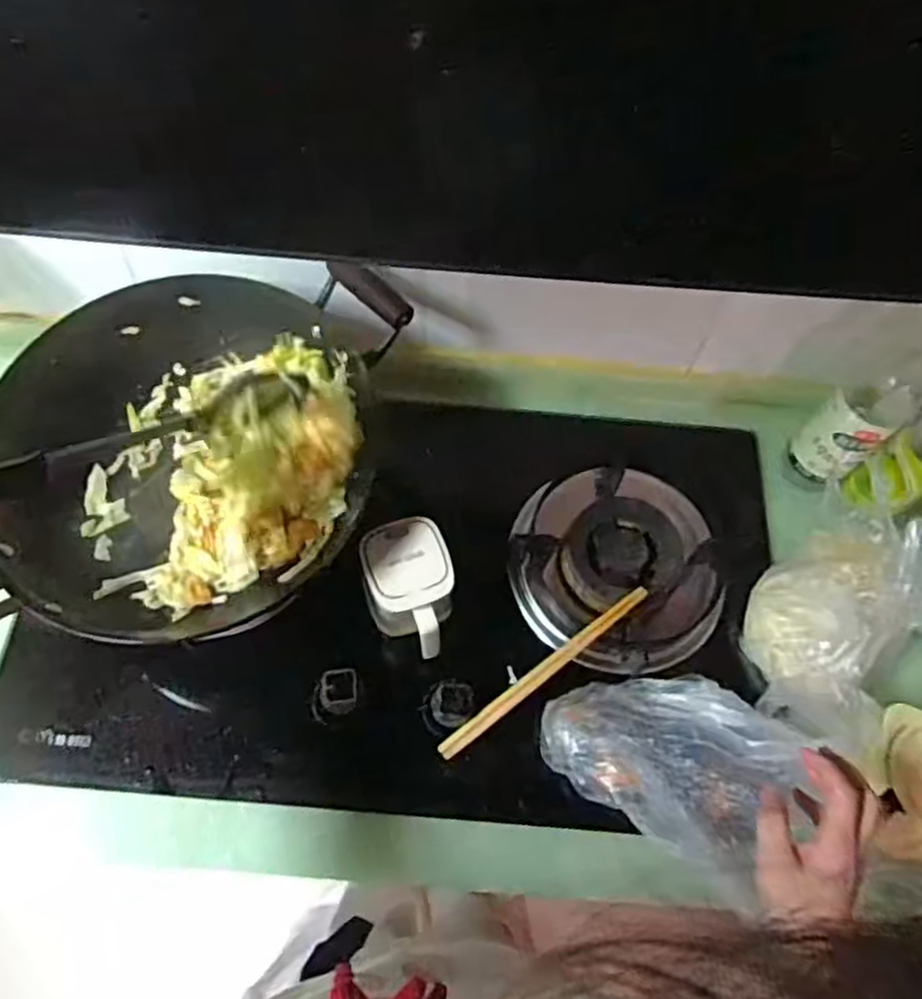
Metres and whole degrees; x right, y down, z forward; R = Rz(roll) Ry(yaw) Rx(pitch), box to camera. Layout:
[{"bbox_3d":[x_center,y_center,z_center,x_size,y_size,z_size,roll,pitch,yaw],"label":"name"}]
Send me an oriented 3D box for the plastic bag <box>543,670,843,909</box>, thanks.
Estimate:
[{"bbox_3d":[0.186,0.219,0.648,0.202,0.059,0.143,33,67,12],"label":"plastic bag"}]

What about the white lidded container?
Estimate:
[{"bbox_3d":[-0.046,0.085,0.668,0.076,0.082,0.108,-17,67,-11],"label":"white lidded container"}]

